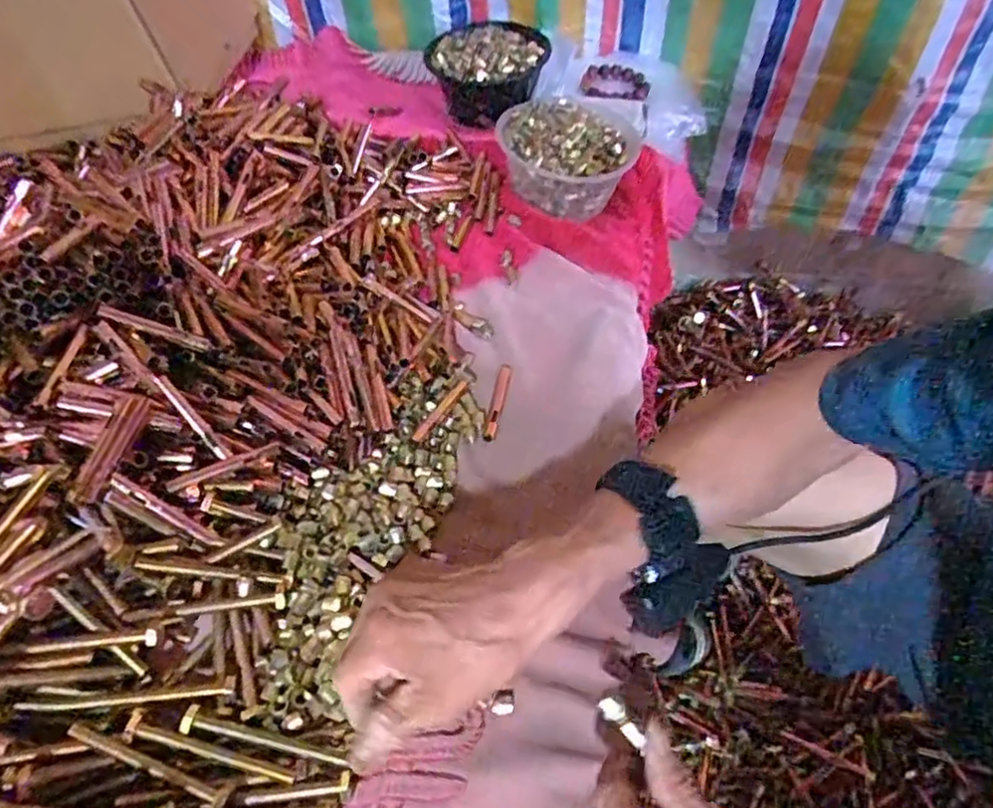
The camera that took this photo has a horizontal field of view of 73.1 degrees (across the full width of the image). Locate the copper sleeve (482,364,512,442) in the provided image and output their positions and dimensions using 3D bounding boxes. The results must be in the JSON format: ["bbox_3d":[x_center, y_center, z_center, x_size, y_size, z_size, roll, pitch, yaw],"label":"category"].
[{"bbox_3d":[0.001,-0.006,0.617,0.012,0.011,0.097,8,51,6],"label":"copper sleeve"}]

